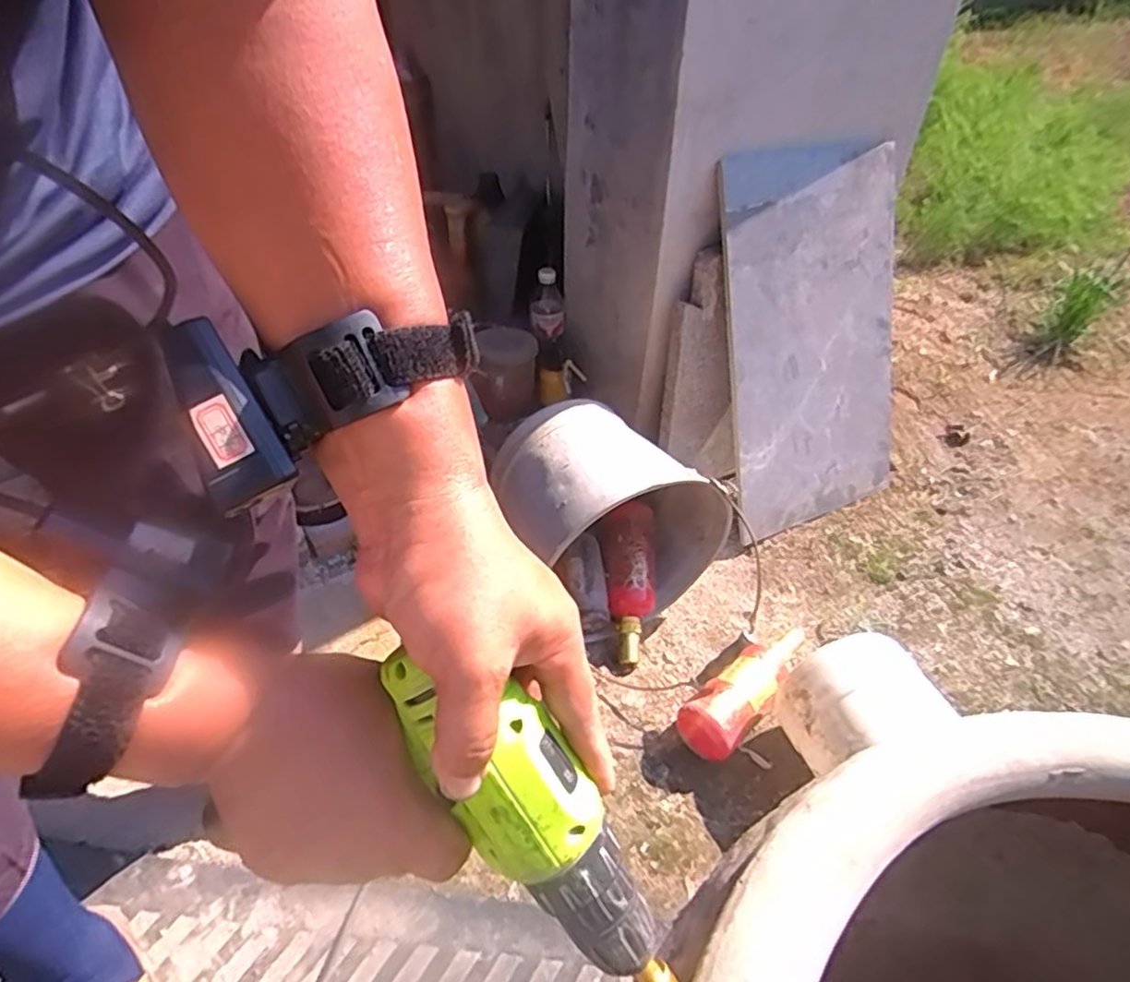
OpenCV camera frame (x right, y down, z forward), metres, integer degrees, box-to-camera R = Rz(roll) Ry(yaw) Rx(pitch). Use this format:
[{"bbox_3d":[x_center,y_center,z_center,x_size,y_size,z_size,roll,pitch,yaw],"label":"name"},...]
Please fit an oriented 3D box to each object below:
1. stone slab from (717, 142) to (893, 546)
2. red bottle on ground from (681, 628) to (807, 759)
[{"bbox_3d":[0.424,-0.243,1.150,0.370,0.595,0.030,-18,20,-24],"label":"stone slab"},{"bbox_3d":[0.248,0.260,0.925,0.078,0.074,0.243,33,50,30],"label":"red bottle on ground"}]

